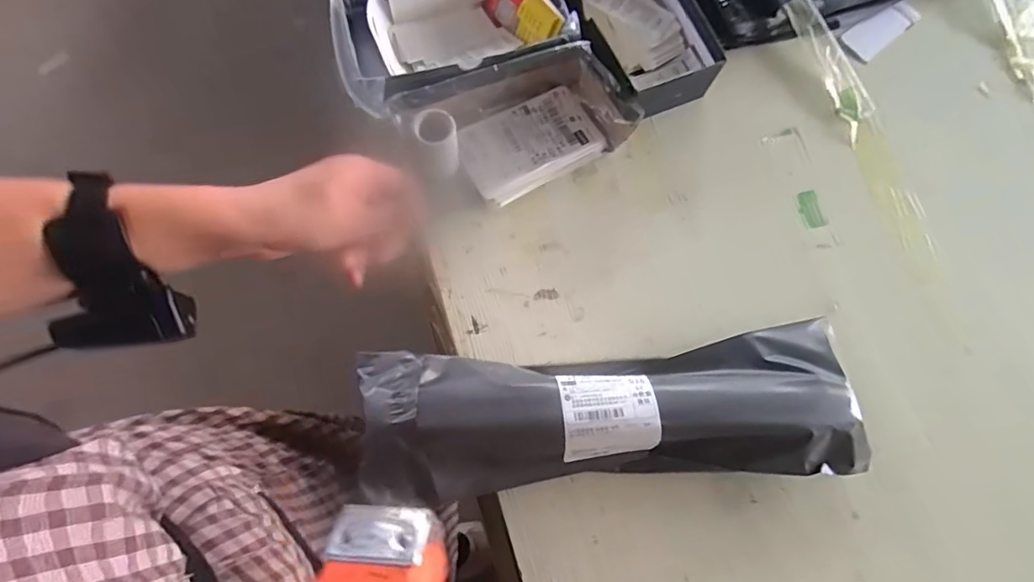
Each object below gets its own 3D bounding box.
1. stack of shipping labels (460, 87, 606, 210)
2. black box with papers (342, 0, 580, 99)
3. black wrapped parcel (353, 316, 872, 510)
[{"bbox_3d":[0.011,-0.150,0.552,0.138,0.015,0.089,-29,77,-12],"label":"stack of shipping labels"},{"bbox_3d":[-0.061,-0.263,0.551,0.226,0.054,0.127,-17,75,-9],"label":"black box with papers"},{"bbox_3d":[0.080,0.102,0.454,0.406,0.063,0.120,-3,73,-5],"label":"black wrapped parcel"}]

